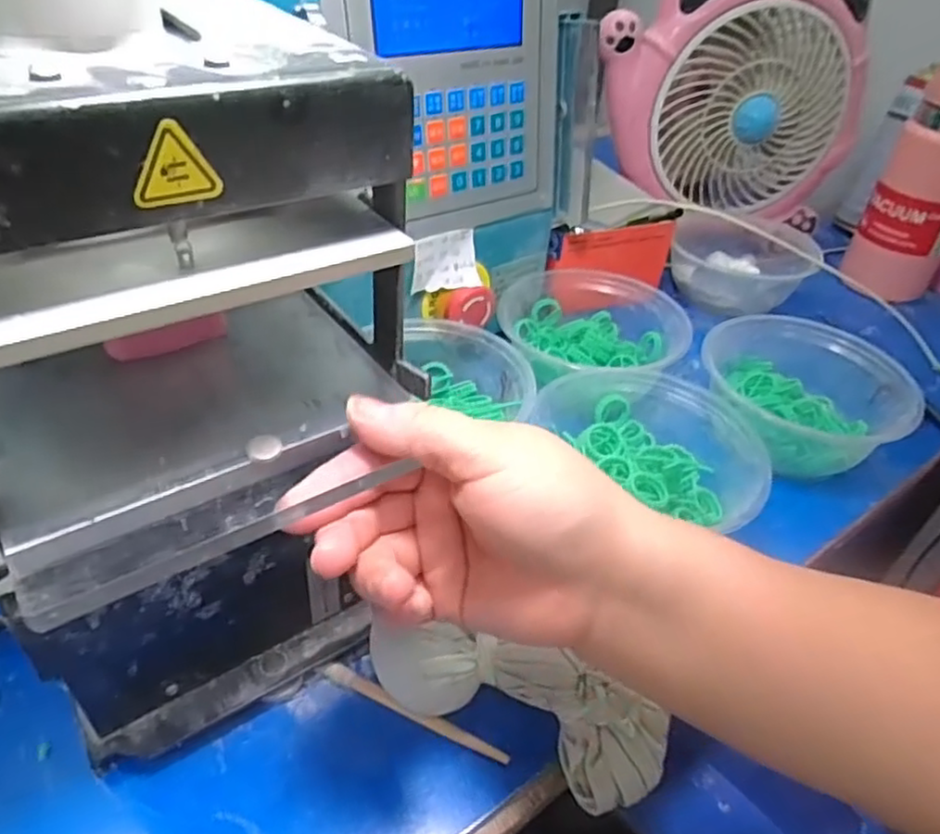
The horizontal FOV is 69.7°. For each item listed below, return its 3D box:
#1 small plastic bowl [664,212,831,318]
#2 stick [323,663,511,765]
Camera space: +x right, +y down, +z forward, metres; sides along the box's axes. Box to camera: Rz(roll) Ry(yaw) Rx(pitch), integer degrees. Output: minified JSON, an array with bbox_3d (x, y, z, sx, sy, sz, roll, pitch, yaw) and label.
[{"bbox_3d":[0.253,-0.152,0.640,0.120,0.056,0.128,4,39,-3],"label":"small plastic bowl"},{"bbox_3d":[-0.026,0.137,0.311,0.094,0.007,0.007,20,41,17],"label":"stick"}]

